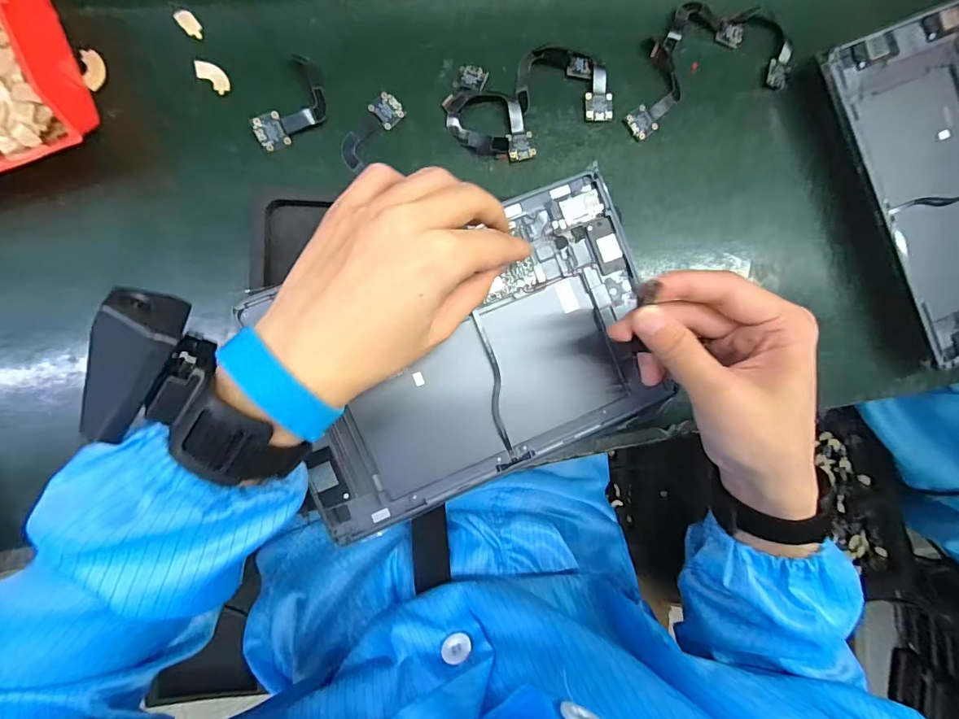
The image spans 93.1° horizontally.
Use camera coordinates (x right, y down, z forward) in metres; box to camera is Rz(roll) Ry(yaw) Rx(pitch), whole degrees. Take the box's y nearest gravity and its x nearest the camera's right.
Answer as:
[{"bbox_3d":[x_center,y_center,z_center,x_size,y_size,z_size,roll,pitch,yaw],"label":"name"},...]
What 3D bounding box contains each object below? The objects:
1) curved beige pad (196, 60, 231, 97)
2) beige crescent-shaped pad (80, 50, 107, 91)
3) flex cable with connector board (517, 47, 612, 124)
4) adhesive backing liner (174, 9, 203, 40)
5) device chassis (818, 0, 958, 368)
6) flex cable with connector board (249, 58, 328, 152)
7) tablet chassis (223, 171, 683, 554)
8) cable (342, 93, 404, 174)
[{"bbox_3d":[-0.178,-0.189,0.302,0.023,0.004,0.014,34,85,-4],"label":"curved beige pad"},{"bbox_3d":[-0.250,-0.188,0.295,0.011,0.007,0.024,-7,89,-6],"label":"beige crescent-shaped pad"},{"bbox_3d":[0.064,-0.202,0.330,0.072,0.008,0.048,1,88,-6],"label":"flex cable with connector board"},{"bbox_3d":[-0.192,-0.223,0.302,0.011,0.006,0.018,-41,93,-6],"label":"adhesive backing liner"},{"bbox_3d":[0.376,-0.141,0.352,0.168,0.014,0.252,-21,93,-5],"label":"device chassis"},{"bbox_3d":[-0.124,-0.169,0.307,0.033,0.010,0.063,29,85,-5],"label":"flex cable with connector board"},{"bbox_3d":[-0.004,-0.003,0.307,0.252,0.011,0.164,-23,91,-6],"label":"tablet chassis"},{"bbox_3d":[-0.076,-0.160,0.315,0.020,0.004,0.059,35,85,-4],"label":"cable"}]

